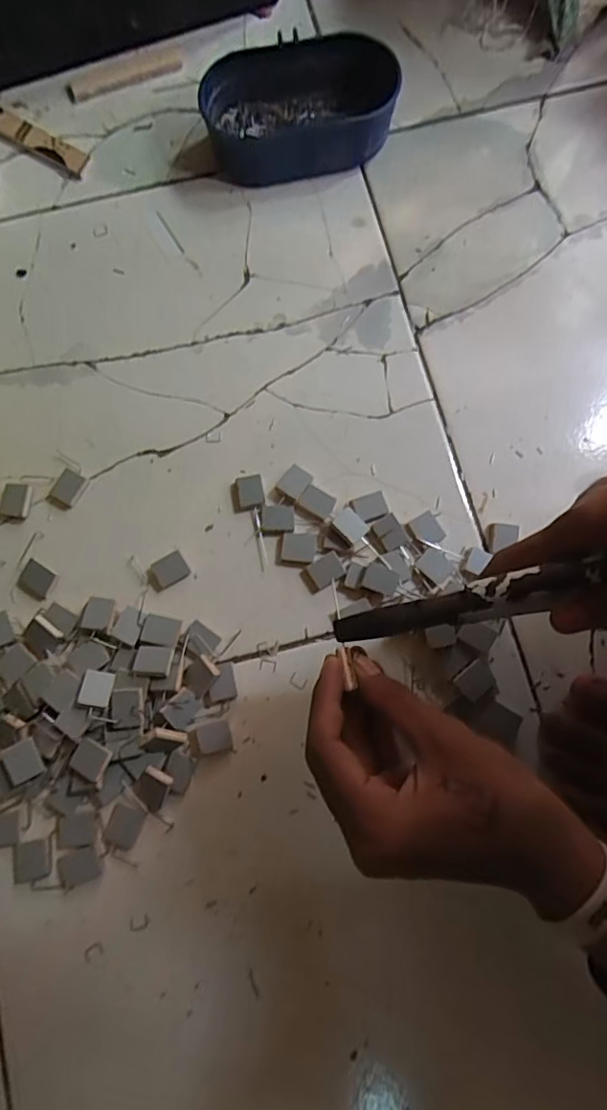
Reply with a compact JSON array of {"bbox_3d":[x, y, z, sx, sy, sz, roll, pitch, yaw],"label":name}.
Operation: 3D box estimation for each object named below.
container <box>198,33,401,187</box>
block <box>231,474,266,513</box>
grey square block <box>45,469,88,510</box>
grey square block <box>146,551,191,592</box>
[{"bbox_3d":[-0.003,-0.359,0.440,0.154,0.050,0.077,-5,79,-1],"label":"container"},{"bbox_3d":[-0.042,-0.047,0.407,0.025,0.008,0.026,-10,79,-2],"label":"block"},{"bbox_3d":[-0.178,-0.049,0.406,0.021,0.006,0.029,29,80,5],"label":"grey square block"},{"bbox_3d":[-0.099,0.012,0.393,0.029,0.005,0.020,-32,81,-6],"label":"grey square block"}]

